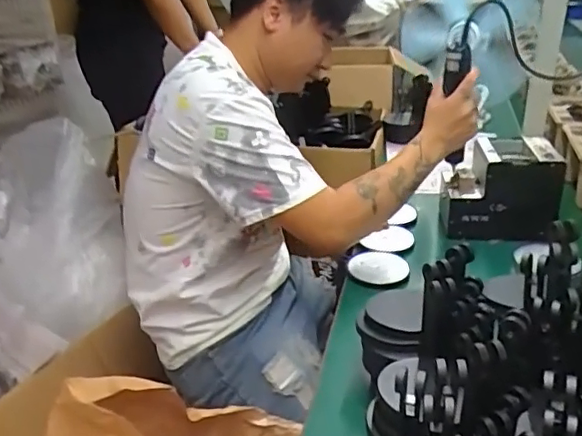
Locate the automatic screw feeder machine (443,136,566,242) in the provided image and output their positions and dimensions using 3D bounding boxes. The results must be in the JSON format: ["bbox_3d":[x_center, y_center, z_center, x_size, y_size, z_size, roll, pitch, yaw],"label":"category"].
[{"bbox_3d":[0.370,-0.058,1.038,0.180,0.155,0.139,1,27,8],"label":"automatic screw feeder machine"}]

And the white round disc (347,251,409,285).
[{"bbox_3d":[0.142,0.079,0.939,0.093,0.009,0.093,-3,27,1],"label":"white round disc"}]

